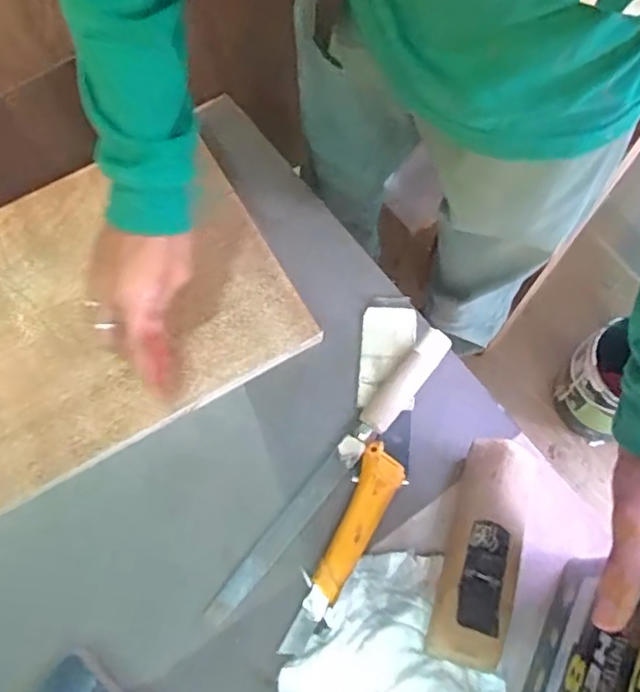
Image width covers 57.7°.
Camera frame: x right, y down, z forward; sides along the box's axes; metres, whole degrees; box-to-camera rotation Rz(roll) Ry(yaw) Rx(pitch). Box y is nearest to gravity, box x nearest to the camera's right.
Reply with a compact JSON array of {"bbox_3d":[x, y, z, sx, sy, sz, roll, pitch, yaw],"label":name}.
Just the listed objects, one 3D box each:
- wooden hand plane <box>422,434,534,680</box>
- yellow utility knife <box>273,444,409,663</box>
[{"bbox_3d":[0.129,0.160,0.463,0.055,0.057,0.172,19,71,9],"label":"wooden hand plane"},{"bbox_3d":[0.019,0.171,0.487,0.036,0.021,0.180,26,72,11],"label":"yellow utility knife"}]

